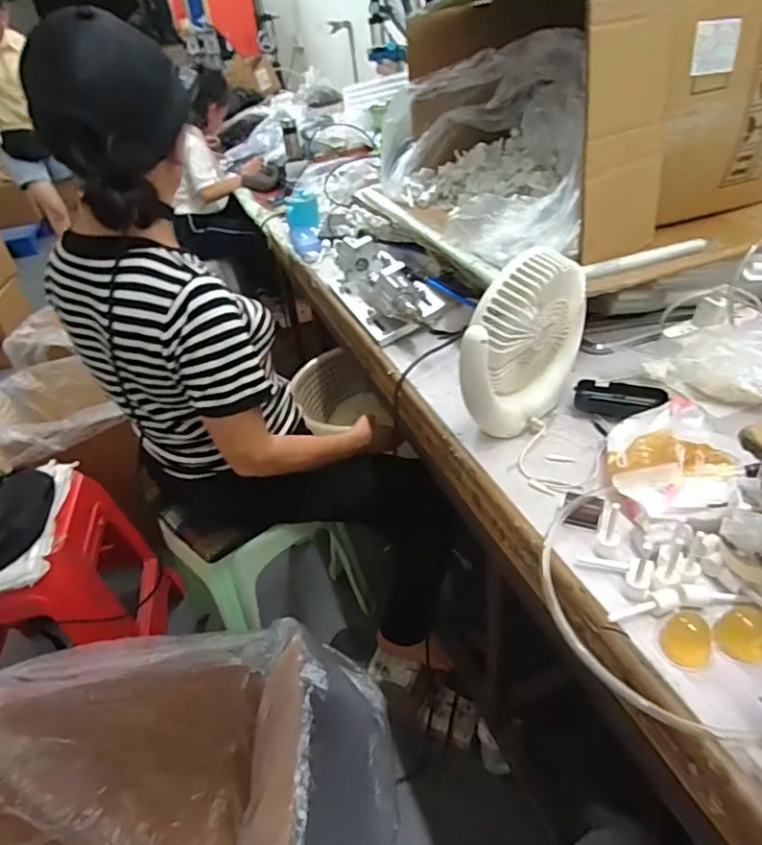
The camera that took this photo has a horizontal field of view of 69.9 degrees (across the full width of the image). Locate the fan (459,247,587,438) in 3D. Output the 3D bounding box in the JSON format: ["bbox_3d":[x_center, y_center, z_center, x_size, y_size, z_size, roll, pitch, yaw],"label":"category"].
[{"bbox_3d":[0.177,-0.092,0.647,0.196,0.201,0.049,-32,43,-29],"label":"fan"}]

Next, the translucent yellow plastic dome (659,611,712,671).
[{"bbox_3d":[0.249,0.177,0.444,0.036,0.030,0.032,22,46,34],"label":"translucent yellow plastic dome"}]

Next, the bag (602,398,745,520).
[{"bbox_3d":[0.305,0.039,0.572,0.127,0.054,0.151,10,40,22],"label":"bag"}]

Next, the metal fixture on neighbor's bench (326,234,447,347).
[{"bbox_3d":[0.009,-0.241,0.966,0.122,0.094,0.302,-19,38,-14],"label":"metal fixture on neighbor's bench"}]

